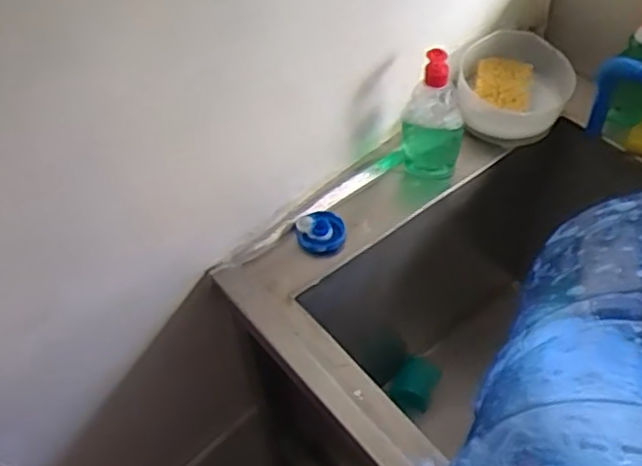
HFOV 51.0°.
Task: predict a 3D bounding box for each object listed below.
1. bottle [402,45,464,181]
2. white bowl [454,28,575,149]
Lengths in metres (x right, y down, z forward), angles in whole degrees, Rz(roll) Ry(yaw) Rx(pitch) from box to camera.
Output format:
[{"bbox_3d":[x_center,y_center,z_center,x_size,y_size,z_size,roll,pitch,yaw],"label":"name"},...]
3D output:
[{"bbox_3d":[0.135,-0.141,0.807,0.070,0.148,0.065,4,51,9],"label":"bottle"},{"bbox_3d":[0.253,-0.194,0.884,0.143,0.078,0.144,-3,50,3],"label":"white bowl"}]

